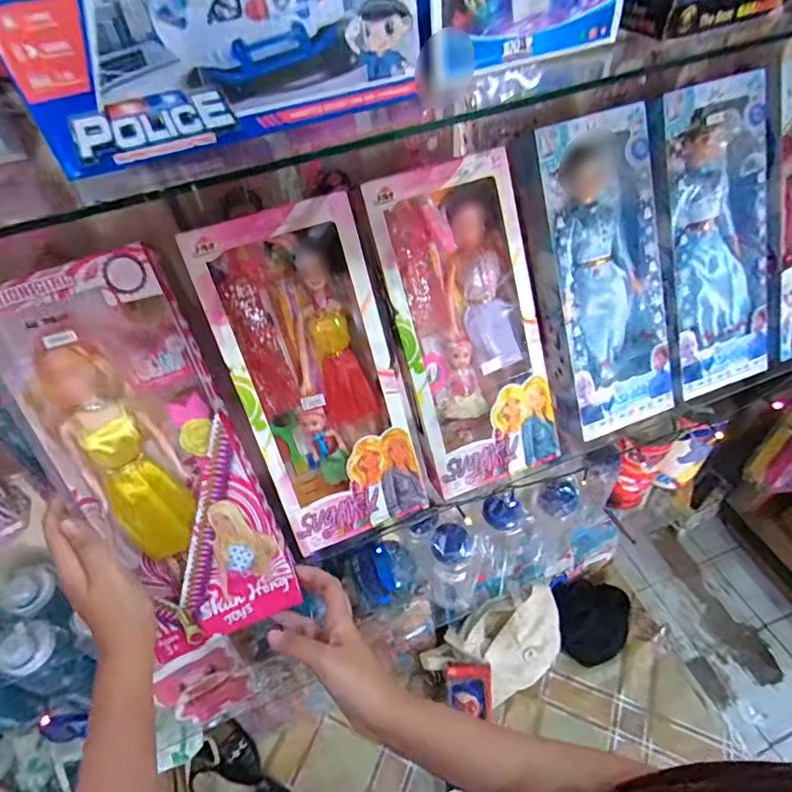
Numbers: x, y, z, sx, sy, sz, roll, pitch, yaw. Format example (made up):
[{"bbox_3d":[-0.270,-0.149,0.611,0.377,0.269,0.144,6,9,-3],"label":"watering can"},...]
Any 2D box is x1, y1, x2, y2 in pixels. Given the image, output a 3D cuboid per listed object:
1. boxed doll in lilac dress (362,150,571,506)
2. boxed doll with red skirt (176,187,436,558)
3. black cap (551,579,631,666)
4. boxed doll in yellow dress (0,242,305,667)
[{"bbox_3d":[0.071,-0.064,0.518,0.142,0.312,0.052,-19,16,-11],"label":"boxed doll in lilac dress"},{"bbox_3d":[-0.072,-0.011,0.490,0.143,0.317,0.059,-20,21,-12],"label":"boxed doll with red skirt"},{"bbox_3d":[0.516,0.573,1.314,0.189,0.059,0.182,-3,48,3],"label":"black cap"},{"bbox_3d":[-0.206,0.062,0.437,0.142,0.337,0.073,-26,18,-17],"label":"boxed doll in yellow dress"}]

